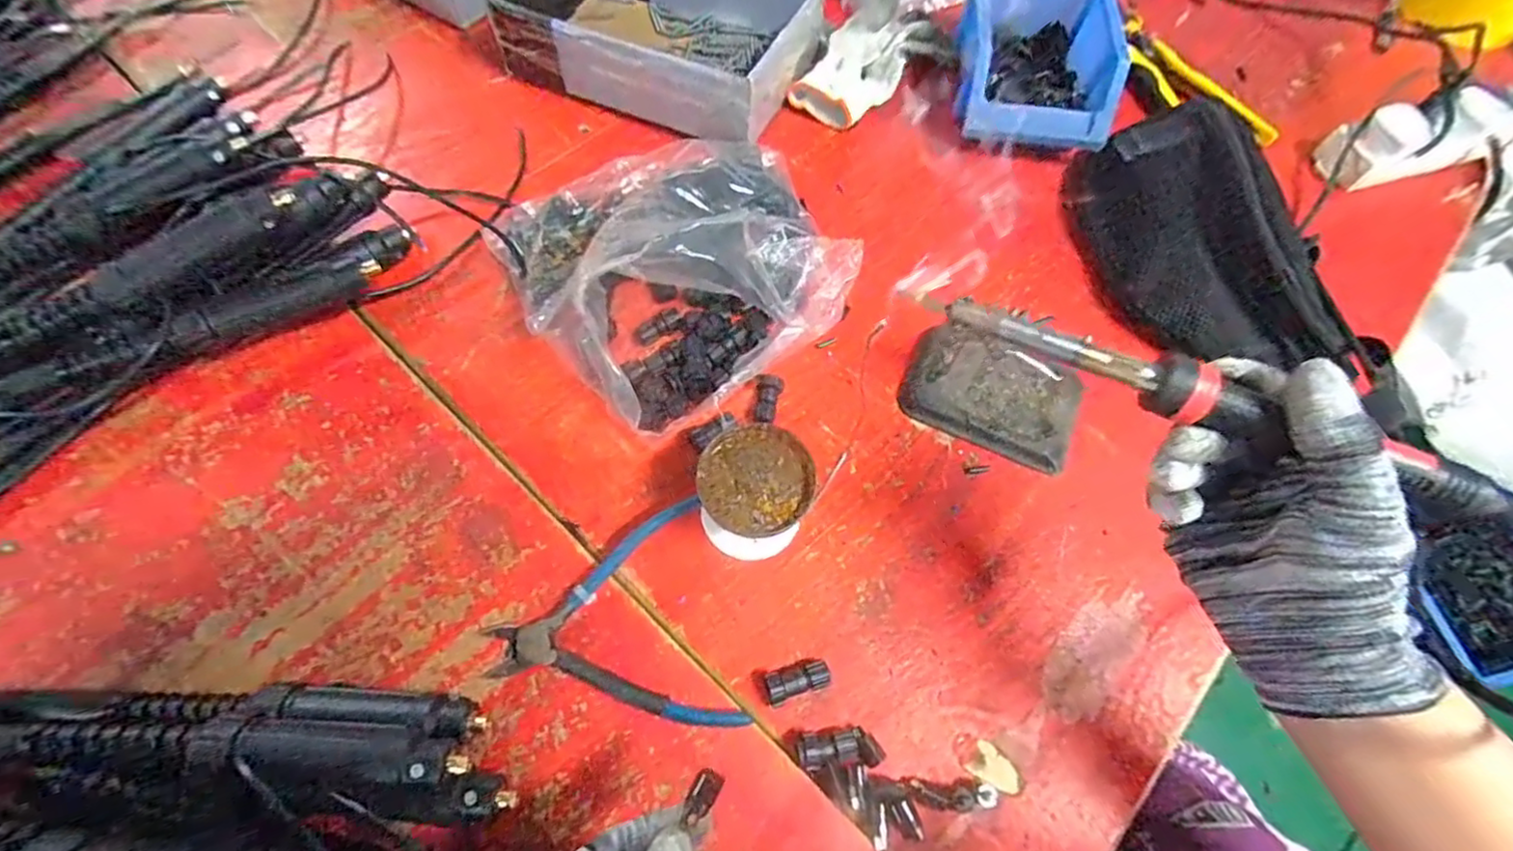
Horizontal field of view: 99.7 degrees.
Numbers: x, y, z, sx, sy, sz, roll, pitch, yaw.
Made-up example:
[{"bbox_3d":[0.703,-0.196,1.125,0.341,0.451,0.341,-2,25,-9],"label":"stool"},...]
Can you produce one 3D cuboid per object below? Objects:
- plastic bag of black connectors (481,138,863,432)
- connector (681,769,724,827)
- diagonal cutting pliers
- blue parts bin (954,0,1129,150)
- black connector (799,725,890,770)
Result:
[{"bbox_3d":[-0.051,-0.134,0.453,0.238,0.098,0.228,-25,70,-14],"label":"plastic bag of black connectors"},{"bbox_3d":[-0.023,0.159,0.273,0.011,0.008,0.022,30,67,10],"label":"connector"},{"bbox_3d":[-0.087,0.118,0.373,0.134,0.019,0.135,-11,67,-9],"label":"diagonal cutting pliers"},{"bbox_3d":[0.250,-0.332,0.567,0.126,0.069,0.188,12,66,2],"label":"blue parts bin"},{"bbox_3d":[0.048,0.182,0.361,0.048,0.015,0.019,-3,66,-5],"label":"black connector"}]

